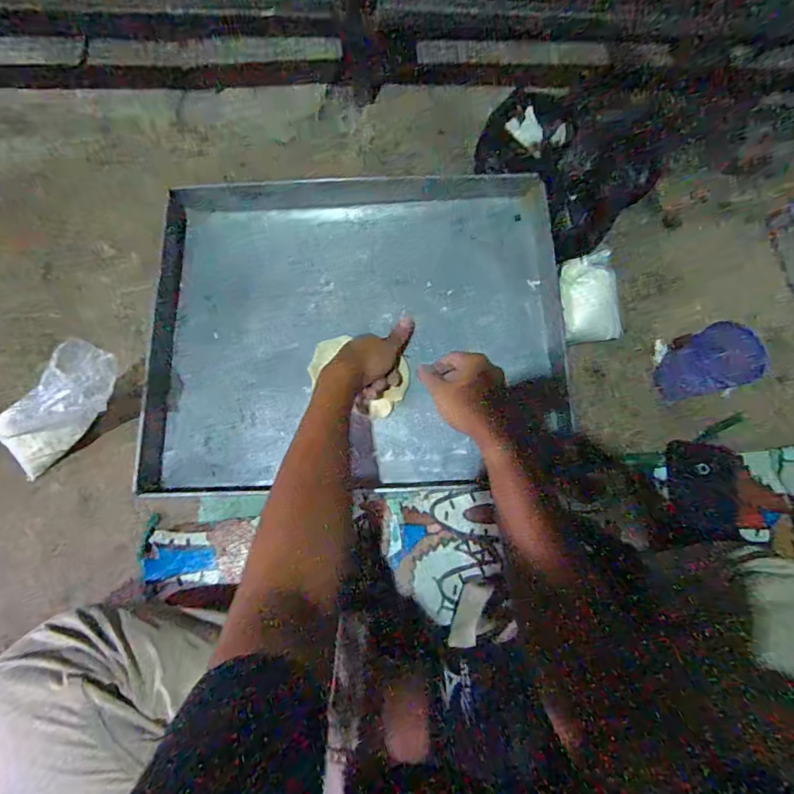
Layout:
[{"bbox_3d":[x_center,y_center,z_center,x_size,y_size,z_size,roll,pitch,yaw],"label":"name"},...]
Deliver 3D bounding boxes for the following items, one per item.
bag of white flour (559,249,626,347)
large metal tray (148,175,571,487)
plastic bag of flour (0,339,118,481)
[{"bbox_3d":[0.250,-0.133,0.601,0.084,0.035,0.120,-10,76,-3],"label":"bag of white flour"},{"bbox_3d":[-0.048,-0.105,0.610,0.528,0.039,0.438,-1,76,-1],"label":"large metal tray"},{"bbox_3d":[-0.387,0.024,0.520,0.215,0.070,0.079,-36,76,29],"label":"plastic bag of flour"}]

